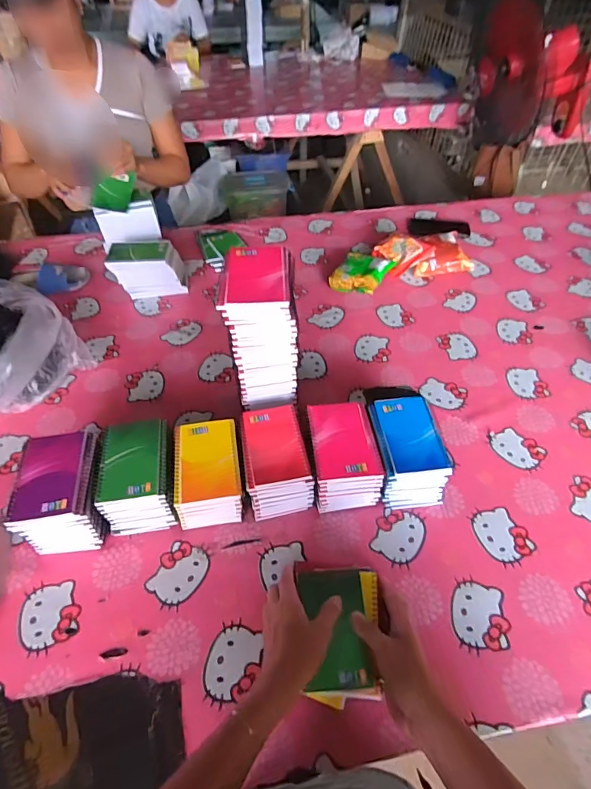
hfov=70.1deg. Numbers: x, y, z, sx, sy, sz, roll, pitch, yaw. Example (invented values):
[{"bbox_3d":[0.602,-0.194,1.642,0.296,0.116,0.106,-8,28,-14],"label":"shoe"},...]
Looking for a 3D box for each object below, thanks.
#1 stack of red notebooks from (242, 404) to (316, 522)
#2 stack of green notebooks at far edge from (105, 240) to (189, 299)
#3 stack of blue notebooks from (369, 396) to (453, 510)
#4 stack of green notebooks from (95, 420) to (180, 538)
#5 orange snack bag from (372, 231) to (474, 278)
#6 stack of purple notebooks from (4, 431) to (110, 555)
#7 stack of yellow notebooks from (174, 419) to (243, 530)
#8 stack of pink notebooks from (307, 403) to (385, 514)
[{"bbox_3d":[-0.034,0.103,0.655,0.097,0.097,0.142,-9,50,-8],"label":"stack of red notebooks"},{"bbox_3d":[-0.343,-0.290,0.987,0.163,0.105,0.081,-4,50,-4],"label":"stack of green notebooks at far edge"},{"bbox_3d":[0.169,0.091,0.662,0.097,0.105,0.142,-4,50,-4],"label":"stack of blue notebooks"},{"bbox_3d":[-0.233,0.126,0.639,0.101,0.101,0.139,-8,50,-7],"label":"stack of green notebooks"},{"bbox_3d":[0.319,-0.346,1.055,0.217,0.064,0.117,-8,50,-8],"label":"orange snack bag"},{"bbox_3d":[-0.328,0.146,0.609,0.101,0.118,0.139,-8,50,-7],"label":"stack of purple notebooks"},{"bbox_3d":[-0.130,0.121,0.639,0.094,0.102,0.137,-7,50,-7],"label":"stack of yellow notebooks"},{"bbox_3d":[0.069,0.097,0.653,0.097,0.102,0.138,-6,50,-6],"label":"stack of pink notebooks"}]

